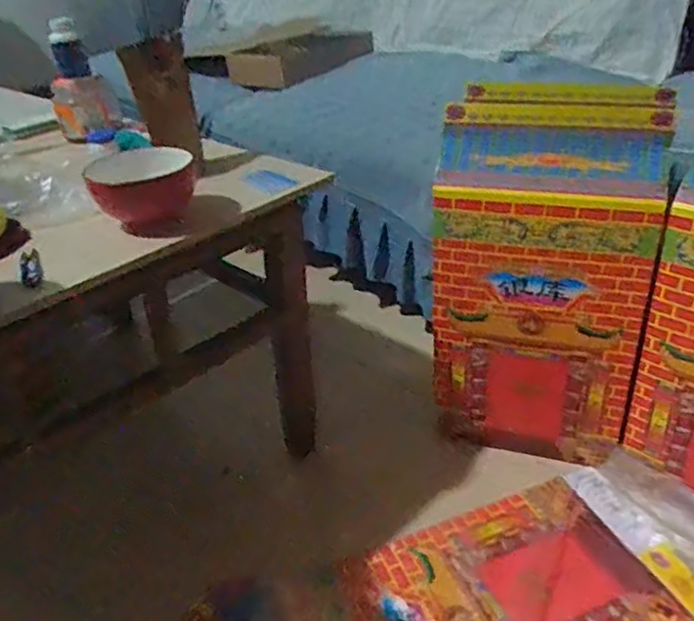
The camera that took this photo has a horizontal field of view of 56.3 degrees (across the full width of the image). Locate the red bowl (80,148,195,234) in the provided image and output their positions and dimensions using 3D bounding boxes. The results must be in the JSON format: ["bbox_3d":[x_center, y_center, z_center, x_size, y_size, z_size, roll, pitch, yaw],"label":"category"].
[{"bbox_3d":[-0.271,-0.161,0.838,0.121,0.099,0.120,-19,38,-24],"label":"red bowl"}]

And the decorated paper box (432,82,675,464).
[{"bbox_3d":[0.319,-0.044,1.084,0.324,0.589,0.213,11,36,18],"label":"decorated paper box"}]

